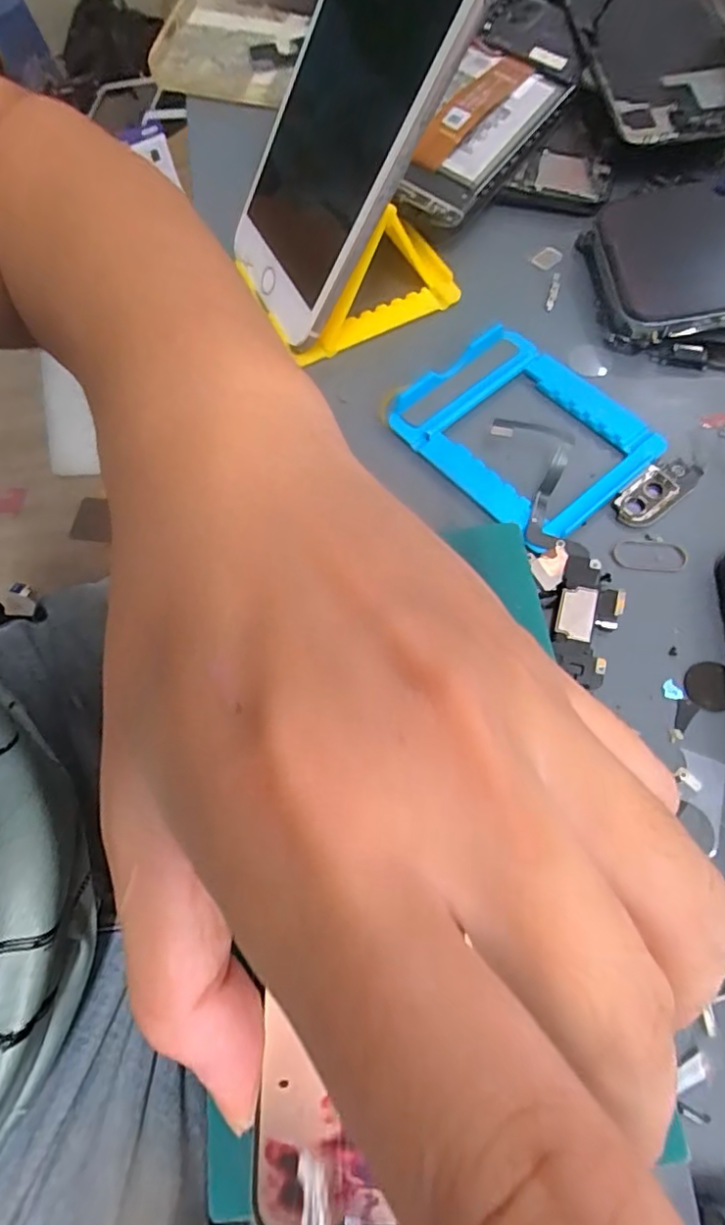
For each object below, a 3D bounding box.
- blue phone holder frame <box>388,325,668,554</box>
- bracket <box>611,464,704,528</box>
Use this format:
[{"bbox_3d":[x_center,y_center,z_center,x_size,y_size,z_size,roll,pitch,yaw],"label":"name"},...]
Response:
[{"bbox_3d":[0.060,-0.070,0.216,0.069,0.009,0.084,-40,71,-13],"label":"blue phone holder frame"},{"bbox_3d":[0.107,-0.044,0.206,0.037,0.004,0.016,-37,71,-12],"label":"bracket"}]

